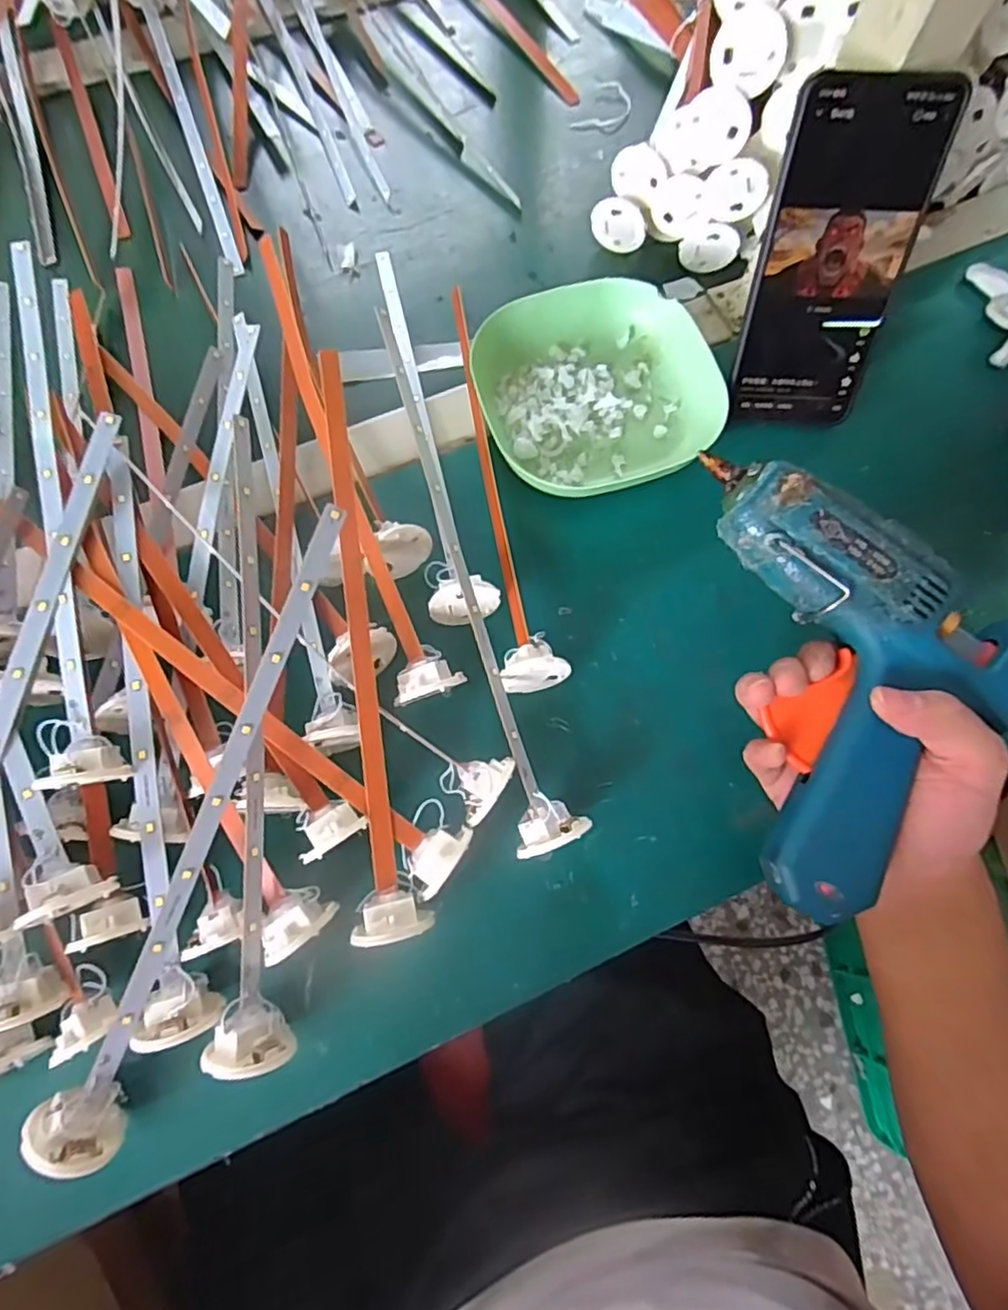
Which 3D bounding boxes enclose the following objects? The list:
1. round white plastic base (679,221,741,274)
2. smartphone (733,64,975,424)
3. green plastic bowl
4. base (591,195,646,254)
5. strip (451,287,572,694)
[{"bbox_3d":[0.141,-0.278,0.442,0.038,0.031,0.006,8,71,3],"label":"round white plastic base"},{"bbox_3d":[0.178,-0.208,0.352,0.077,0.162,0.011,1,41,1],"label":"smartphone"},{"bbox_3d":[0.058,-0.163,0.400,0.136,0.034,0.132,-18,72,-6],"label":"green plastic bowl"},{"bbox_3d":[0.081,-0.299,0.454,0.040,0.034,0.010,30,74,10],"label":"base"},{"bbox_3d":[-0.010,-0.103,0.383,0.033,0.034,0.261,-12,71,-4],"label":"strip"}]

